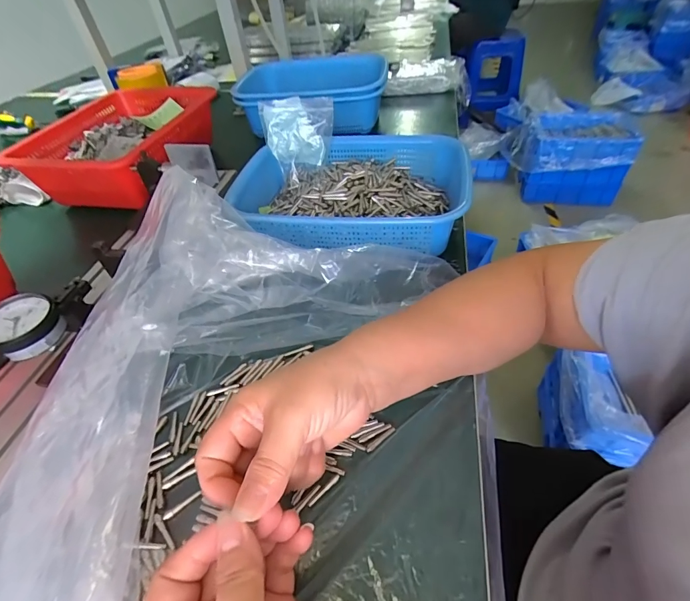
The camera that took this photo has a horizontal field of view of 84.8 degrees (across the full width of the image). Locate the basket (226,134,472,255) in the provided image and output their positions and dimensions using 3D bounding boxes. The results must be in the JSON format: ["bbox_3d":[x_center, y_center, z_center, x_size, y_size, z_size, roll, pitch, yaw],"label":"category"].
[{"bbox_3d":[0.011,-0.134,0.479,0.269,0.067,0.202,4,46,9],"label":"basket"}]

